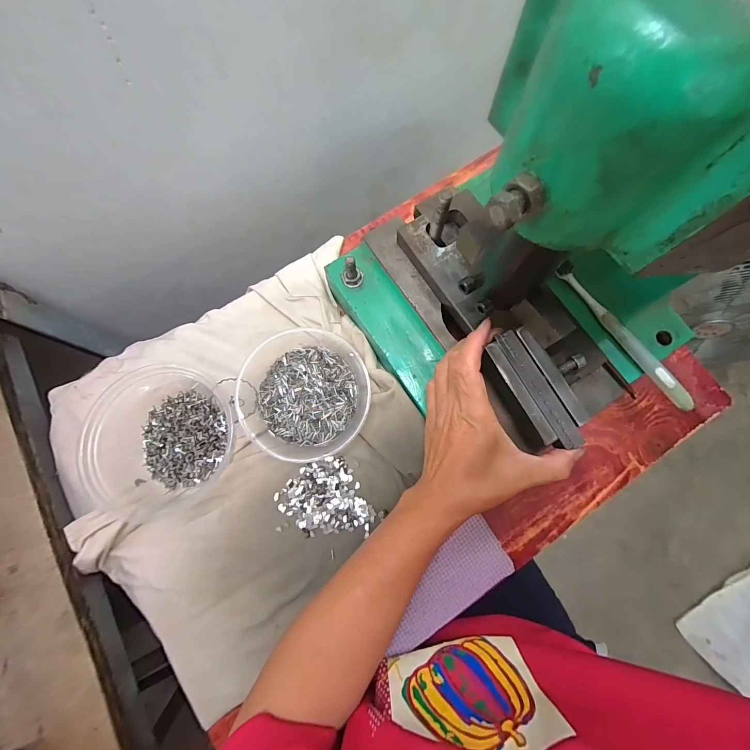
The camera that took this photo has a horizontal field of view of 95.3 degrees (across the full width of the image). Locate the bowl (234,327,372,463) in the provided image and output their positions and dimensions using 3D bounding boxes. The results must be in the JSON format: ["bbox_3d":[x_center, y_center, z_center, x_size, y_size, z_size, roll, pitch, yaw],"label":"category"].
[{"bbox_3d":[-0.074,0.019,0.340,0.133,0.042,0.127,0,77,-1],"label":"bowl"}]

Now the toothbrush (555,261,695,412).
[{"bbox_3d":[0.229,-0.038,0.317,0.014,0.009,0.169,-35,80,-8],"label":"toothbrush"}]

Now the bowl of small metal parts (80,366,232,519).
[{"bbox_3d":[-0.209,0.062,0.334,0.121,0.046,0.149,0,77,-1],"label":"bowl of small metal parts"}]

